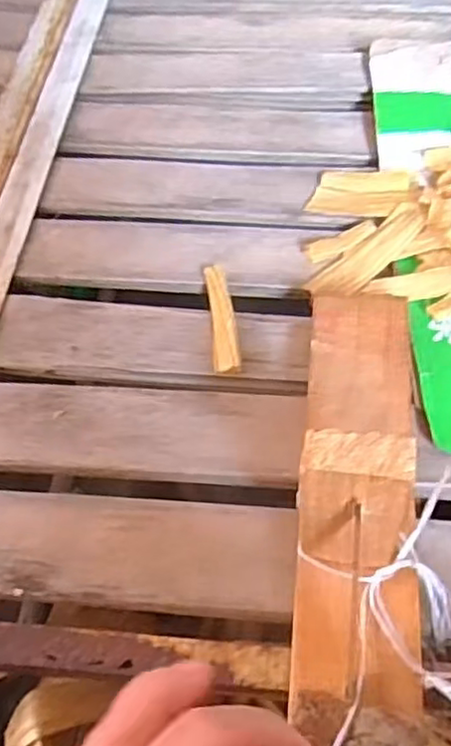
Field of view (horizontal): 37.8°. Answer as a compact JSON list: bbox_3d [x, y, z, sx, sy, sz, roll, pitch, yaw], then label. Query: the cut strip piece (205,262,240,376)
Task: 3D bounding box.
[{"bbox_3d":[-0.002,-0.038,0.438,0.015,0.014,0.093,-3,57,-5],"label":"cut strip piece"}]

